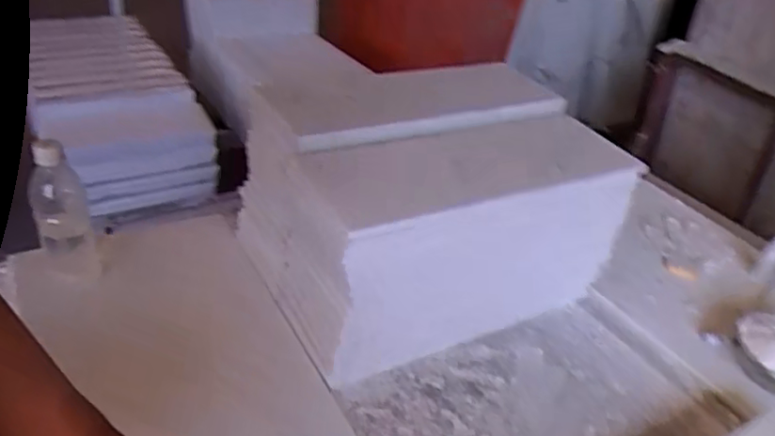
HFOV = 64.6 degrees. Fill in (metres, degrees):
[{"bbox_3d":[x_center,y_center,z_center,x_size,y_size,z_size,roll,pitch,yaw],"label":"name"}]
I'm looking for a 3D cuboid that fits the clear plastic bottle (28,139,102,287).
[{"bbox_3d":[-0.417,-0.003,0.787,0.062,0.172,0.063,-13,39,-28],"label":"clear plastic bottle"}]

